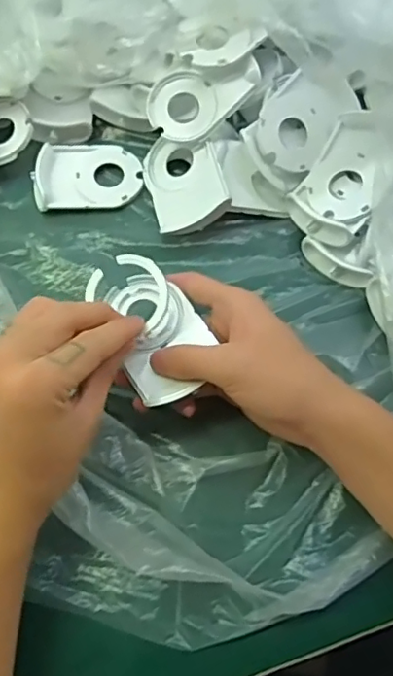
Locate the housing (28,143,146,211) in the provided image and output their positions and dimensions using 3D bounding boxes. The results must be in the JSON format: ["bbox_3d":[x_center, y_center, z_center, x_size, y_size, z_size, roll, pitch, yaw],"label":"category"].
[{"bbox_3d":[-0.083,-0.127,0.442,0.080,0.014,0.058,-2,68,0],"label":"housing"}]

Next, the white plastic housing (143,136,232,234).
[{"bbox_3d":[-0.009,-0.115,0.425,0.059,0.017,0.079,-25,65,20],"label":"white plastic housing"}]

